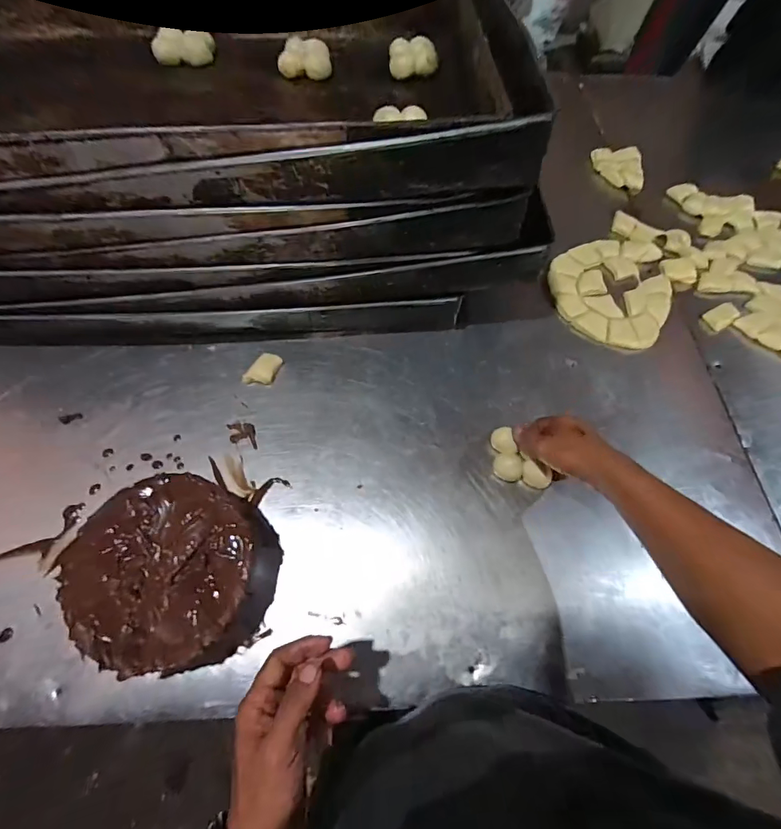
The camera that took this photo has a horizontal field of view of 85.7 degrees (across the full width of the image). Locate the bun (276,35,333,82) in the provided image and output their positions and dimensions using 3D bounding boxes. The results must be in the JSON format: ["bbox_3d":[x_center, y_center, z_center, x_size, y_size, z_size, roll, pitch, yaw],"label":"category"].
[{"bbox_3d":[-0.109,-0.462,0.543,0.063,0.021,0.063,1,66,-1],"label":"bun"}]

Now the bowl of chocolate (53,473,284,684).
[{"bbox_3d":[-0.224,0.165,0.444,0.185,0.076,0.178,0,66,-1],"label":"bowl of chocolate"}]

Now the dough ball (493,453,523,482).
[{"bbox_3d":[0.147,0.068,0.526,0.035,0.021,0.034,0,66,-1],"label":"dough ball"}]

